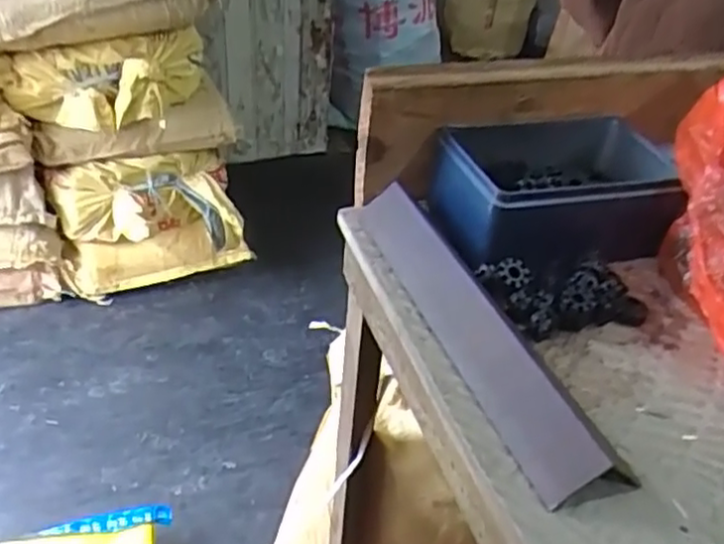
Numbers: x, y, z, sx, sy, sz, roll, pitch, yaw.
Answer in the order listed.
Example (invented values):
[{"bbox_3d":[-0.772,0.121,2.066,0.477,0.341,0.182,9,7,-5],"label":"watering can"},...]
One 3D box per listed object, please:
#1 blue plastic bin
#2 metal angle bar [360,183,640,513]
[{"bbox_3d":[0.134,-0.055,0.475,0.170,0.058,0.111,-8,40,-20],"label":"blue plastic bin"},{"bbox_3d":[0.066,0.023,0.393,0.044,0.028,0.231,-8,40,-20],"label":"metal angle bar"}]

